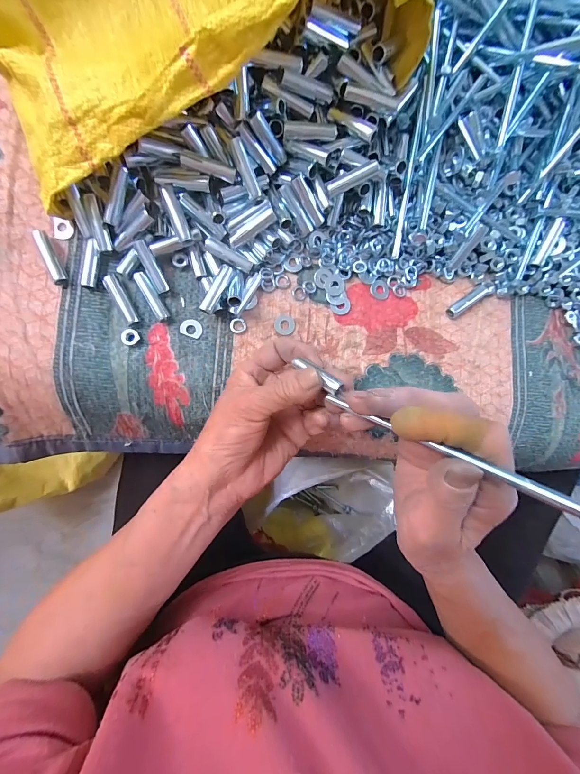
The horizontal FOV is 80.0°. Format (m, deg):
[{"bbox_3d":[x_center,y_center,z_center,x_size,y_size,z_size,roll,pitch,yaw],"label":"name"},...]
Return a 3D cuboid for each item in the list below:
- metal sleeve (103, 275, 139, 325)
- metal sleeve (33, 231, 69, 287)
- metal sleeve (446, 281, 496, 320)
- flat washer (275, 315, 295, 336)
[{"bbox_3d":[-0.139,-0.072,0.285,0.010,0.008,0.042,-30,92,-7],"label":"metal sleeve"},{"bbox_3d":[-0.191,-0.103,0.276,0.009,0.009,0.044,-24,92,-7],"label":"metal sleeve"},{"bbox_3d":[0.175,-0.084,0.332,0.055,0.008,0.013,-35,93,-7],"label":"metal sleeve"},{"bbox_3d":[-0.005,-0.056,0.312,0.018,0.004,0.018,0,89,-7],"label":"flat washer"}]

